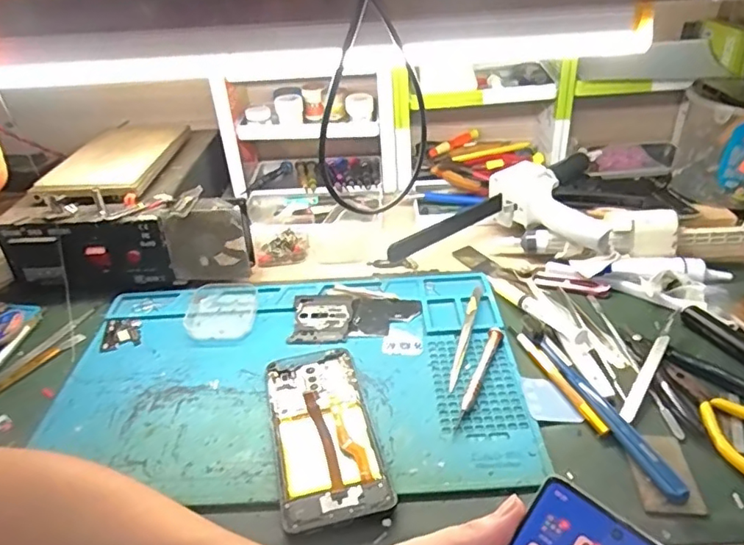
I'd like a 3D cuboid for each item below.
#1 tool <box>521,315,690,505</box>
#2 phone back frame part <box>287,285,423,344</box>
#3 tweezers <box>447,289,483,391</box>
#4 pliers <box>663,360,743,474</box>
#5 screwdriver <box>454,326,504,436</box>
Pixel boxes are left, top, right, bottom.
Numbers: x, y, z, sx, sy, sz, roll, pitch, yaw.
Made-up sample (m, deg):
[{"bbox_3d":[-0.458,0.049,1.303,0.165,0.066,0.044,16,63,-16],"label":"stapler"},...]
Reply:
[{"bbox_3d":[0.167,0.091,0.424,0.018,0.012,0.191,-11,34,-13],"label":"tool"},{"bbox_3d":[-0.015,0.037,0.528,0.117,0.004,0.081,-2,33,1],"label":"phone back frame part"},{"bbox_3d":[0.081,0.052,0.489,0.010,0.006,0.133,9,35,18],"label":"tweezers"},{"bbox_3d":[0.251,0.103,0.395,0.046,0.012,0.112,-15,35,-18],"label":"pliers"},{"bbox_3d":[0.086,0.082,0.444,0.011,0.005,0.115,12,36,22],"label":"screwdriver"}]

